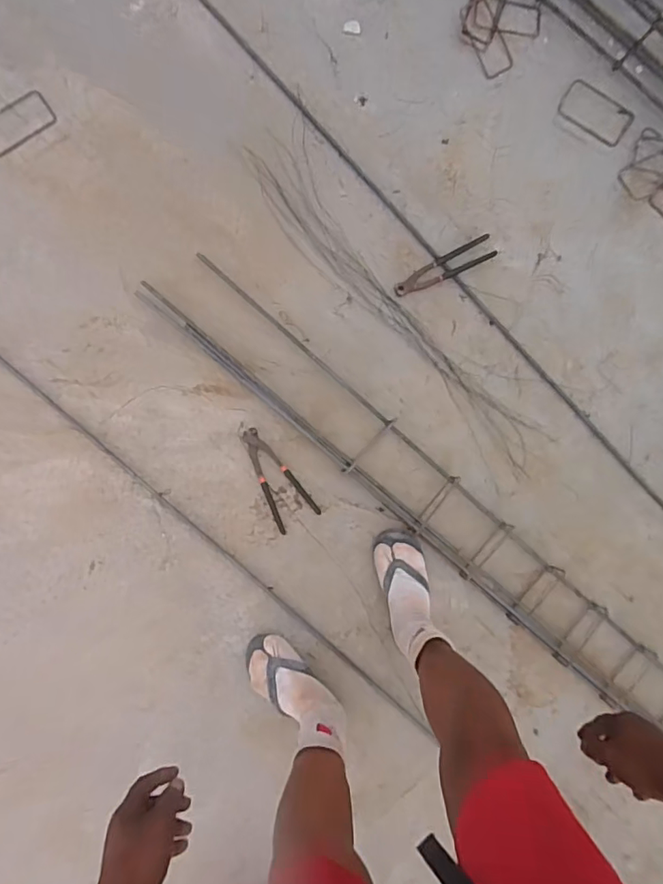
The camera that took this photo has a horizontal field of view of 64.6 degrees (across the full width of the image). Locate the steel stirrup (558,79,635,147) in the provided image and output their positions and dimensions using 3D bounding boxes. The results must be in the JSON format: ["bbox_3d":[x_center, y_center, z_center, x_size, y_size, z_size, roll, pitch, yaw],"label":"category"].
[{"bbox_3d":[0.580,-0.722,1.153,0.161,0.012,0.096,31,88,-4],"label":"steel stirrup"}]

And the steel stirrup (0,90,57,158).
[{"bbox_3d":[-0.620,-0.625,1.031,0.152,0.012,0.077,-39,93,-3],"label":"steel stirrup"}]

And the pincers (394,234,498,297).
[{"bbox_3d":[0.241,-0.370,1.109,0.228,0.018,0.051,-28,92,-4],"label":"pincers"}]

